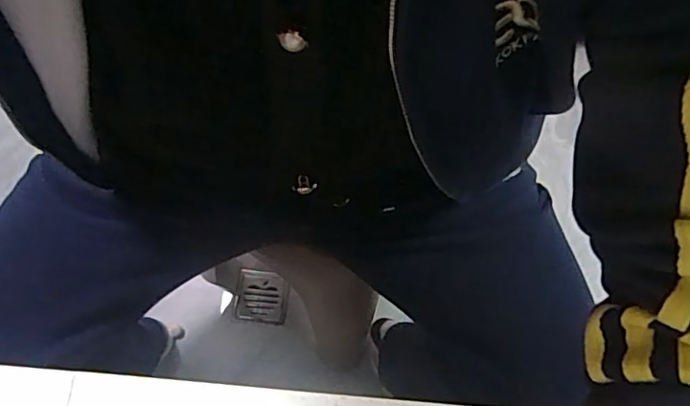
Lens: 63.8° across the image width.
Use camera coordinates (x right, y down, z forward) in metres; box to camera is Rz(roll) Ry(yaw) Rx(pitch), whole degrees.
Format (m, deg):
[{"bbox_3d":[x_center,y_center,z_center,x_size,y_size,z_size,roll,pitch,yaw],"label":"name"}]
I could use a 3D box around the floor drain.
[{"bbox_3d":[-0.159,0.179,1.063,0.097,0.020,0.099,7,67,2],"label":"floor drain"}]

